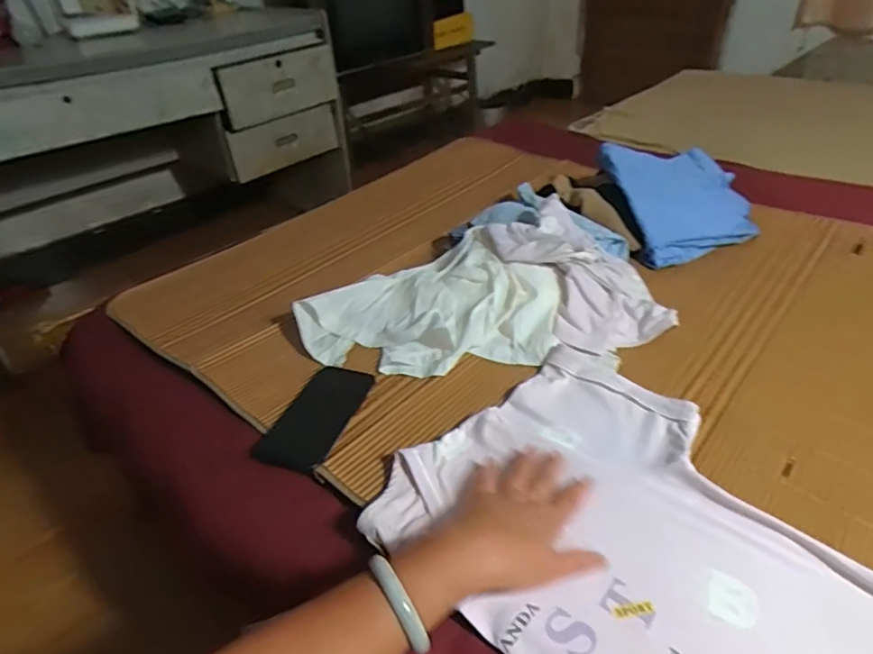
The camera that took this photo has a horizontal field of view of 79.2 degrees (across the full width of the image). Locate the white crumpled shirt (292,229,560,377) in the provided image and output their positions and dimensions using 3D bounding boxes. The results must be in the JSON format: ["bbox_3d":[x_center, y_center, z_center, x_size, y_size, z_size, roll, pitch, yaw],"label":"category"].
[{"bbox_3d":[-0.015,-0.039,0.778,0.367,0.068,0.259,-7,35,-4],"label":"white crumpled shirt"}]

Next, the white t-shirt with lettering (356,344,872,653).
[{"bbox_3d":[0.265,0.217,0.439,0.610,0.025,0.346,25,45,33],"label":"white t-shirt with lettering"}]

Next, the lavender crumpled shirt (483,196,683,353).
[{"bbox_3d":[0.215,-0.092,0.808,0.217,0.096,0.283,-17,37,-17],"label":"lavender crumpled shirt"}]

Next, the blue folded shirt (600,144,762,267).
[{"bbox_3d":[0.468,-0.238,0.990,0.251,0.032,0.281,-4,58,-12],"label":"blue folded shirt"}]

